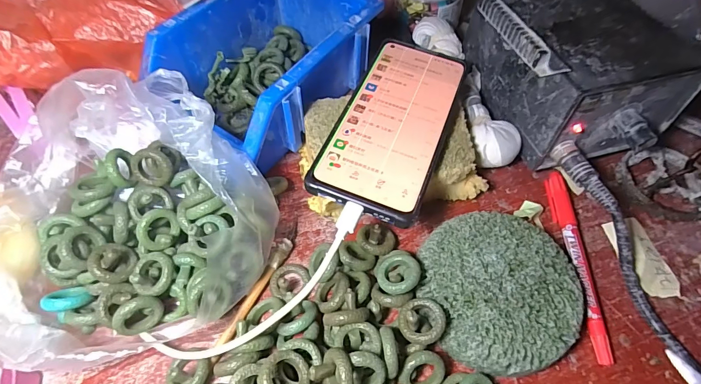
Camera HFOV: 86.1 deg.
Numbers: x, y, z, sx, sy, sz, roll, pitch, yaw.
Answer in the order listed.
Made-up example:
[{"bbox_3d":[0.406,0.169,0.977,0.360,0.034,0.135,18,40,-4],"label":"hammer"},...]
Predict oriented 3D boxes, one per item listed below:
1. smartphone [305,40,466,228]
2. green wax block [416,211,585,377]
[{"bbox_3d":[0.033,-0.053,0.272,0.078,0.005,0.160,19,59,8],"label":"smartphone"},{"bbox_3d":[0.096,0.060,0.244,0.096,0.019,0.098,-19,66,-12],"label":"green wax block"}]

